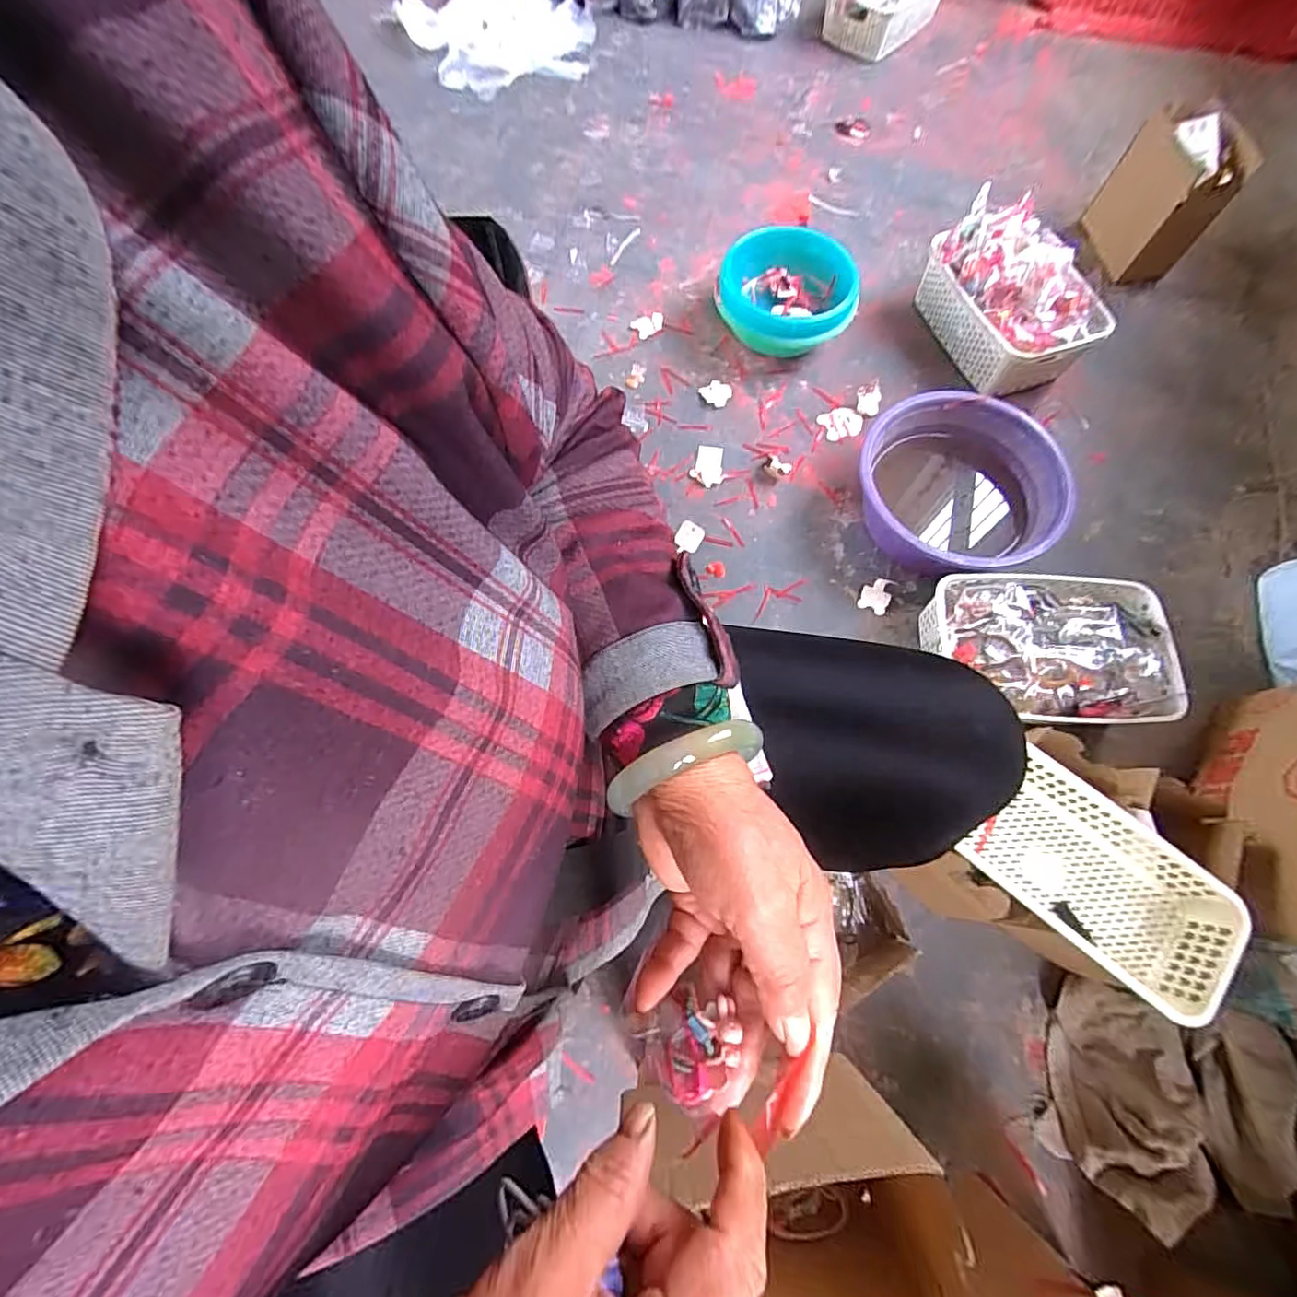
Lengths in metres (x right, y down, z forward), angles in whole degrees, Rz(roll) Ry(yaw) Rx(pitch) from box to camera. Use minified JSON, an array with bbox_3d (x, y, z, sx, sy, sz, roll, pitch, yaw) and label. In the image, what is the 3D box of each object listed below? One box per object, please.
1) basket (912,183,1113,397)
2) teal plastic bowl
[{"bbox_3d":[0.595,-0.584,0.953,0.173,0.156,0.307,-25,72,-9],"label":"basket"},{"bbox_3d":[0.227,-0.596,0.971,0.218,0.113,0.221,0,70,0],"label":"teal plastic bowl"}]

